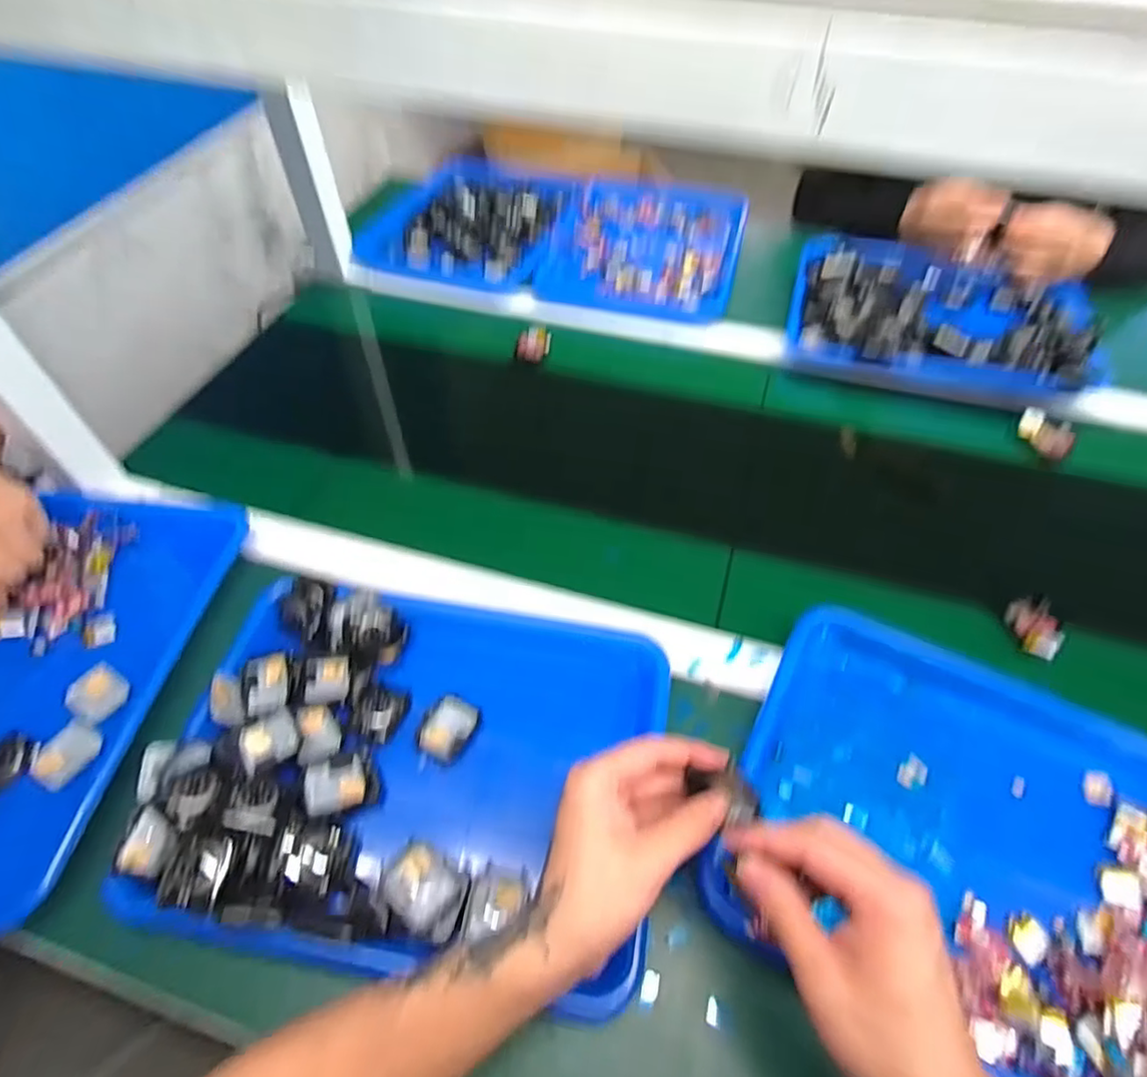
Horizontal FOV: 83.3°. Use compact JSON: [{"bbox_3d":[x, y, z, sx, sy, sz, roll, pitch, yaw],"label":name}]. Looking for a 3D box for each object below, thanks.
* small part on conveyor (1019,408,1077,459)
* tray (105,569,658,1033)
[{"bbox_3d":[0.503,-0.113,0.686,0.033,0.028,0.056,-34,60,-22],"label":"small part on conveyor"},{"bbox_3d":[-0.108,0.154,0.460,0.332,0.054,0.260,7,54,6],"label":"tray"}]

